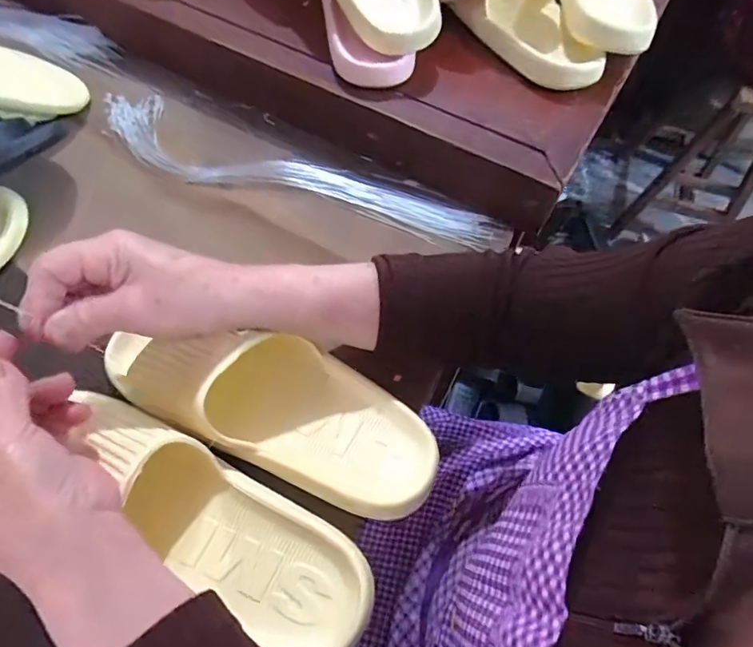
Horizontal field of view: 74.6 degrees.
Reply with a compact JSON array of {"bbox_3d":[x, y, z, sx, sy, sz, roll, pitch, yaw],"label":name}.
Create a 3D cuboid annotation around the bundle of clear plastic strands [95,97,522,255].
[{"bbox_3d":[-0.082,-0.145,0.486,0.426,0.013,0.076,21,62,8],"label":"bundle of clear plastic strands"}]

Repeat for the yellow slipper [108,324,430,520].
[{"bbox_3d":[-0.071,0.059,0.360,0.229,0.090,0.095,22,62,1],"label":"yellow slipper"}]

